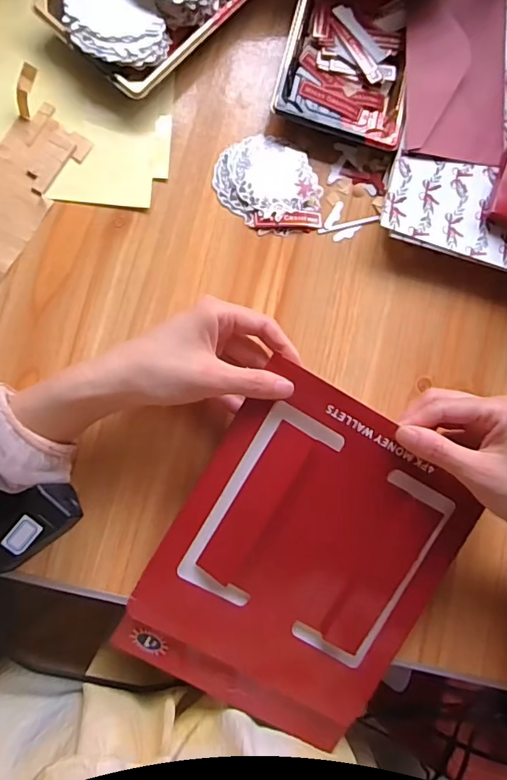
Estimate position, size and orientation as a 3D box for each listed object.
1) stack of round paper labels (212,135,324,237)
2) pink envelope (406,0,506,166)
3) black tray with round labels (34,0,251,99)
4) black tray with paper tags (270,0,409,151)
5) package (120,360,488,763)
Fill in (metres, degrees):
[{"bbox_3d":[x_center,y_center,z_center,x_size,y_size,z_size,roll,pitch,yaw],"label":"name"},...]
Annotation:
[{"bbox_3d":[0.014,-0.174,0.418,0.084,0.005,0.091,-23,86,-9],"label":"stack of round paper labels"},{"bbox_3d":[0.178,-0.283,0.425,0.088,0.013,0.173,6,83,-9],"label":"pink envelope"},{"bbox_3d":[-0.083,-0.326,0.408,0.108,0.031,0.158,39,80,-1],"label":"black tray with round labels"},{"bbox_3d":[0.086,-0.297,0.431,0.109,0.020,0.157,15,81,-5],"label":"black tray with paper tags"},{"bbox_3d":[0.037,0.127,0.359,0.192,0.011,0.238,31,93,-5],"label":"package"}]

